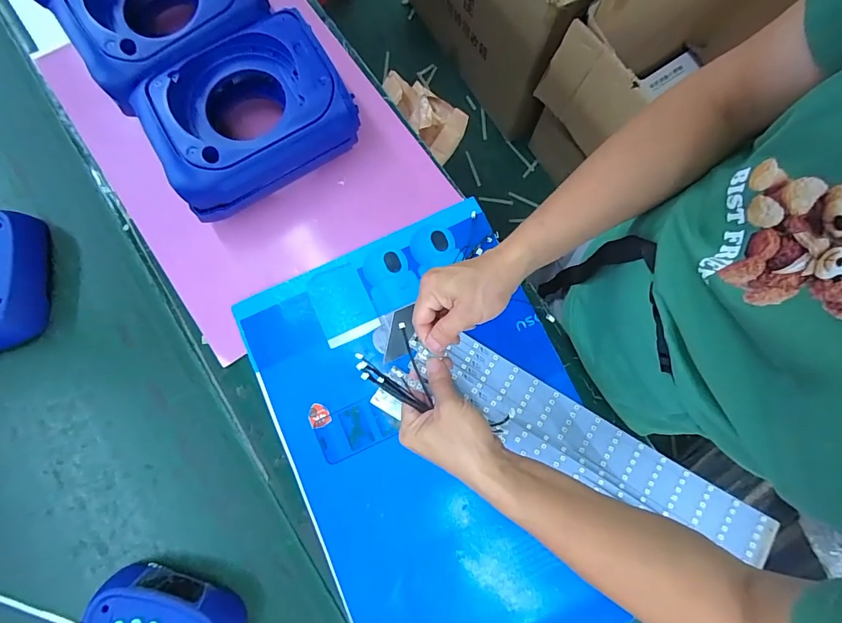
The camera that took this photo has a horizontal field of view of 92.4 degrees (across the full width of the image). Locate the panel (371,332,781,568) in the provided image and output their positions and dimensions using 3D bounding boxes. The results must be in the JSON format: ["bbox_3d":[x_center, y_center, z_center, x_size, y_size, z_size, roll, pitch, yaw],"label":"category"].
[{"bbox_3d":[0.173,0.141,0.432,0.430,0.116,0.110,27,80,0],"label":"panel"}]

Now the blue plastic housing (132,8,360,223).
[{"bbox_3d":[-0.206,-0.232,0.490,0.224,0.091,0.161,-32,79,-6],"label":"blue plastic housing"}]

